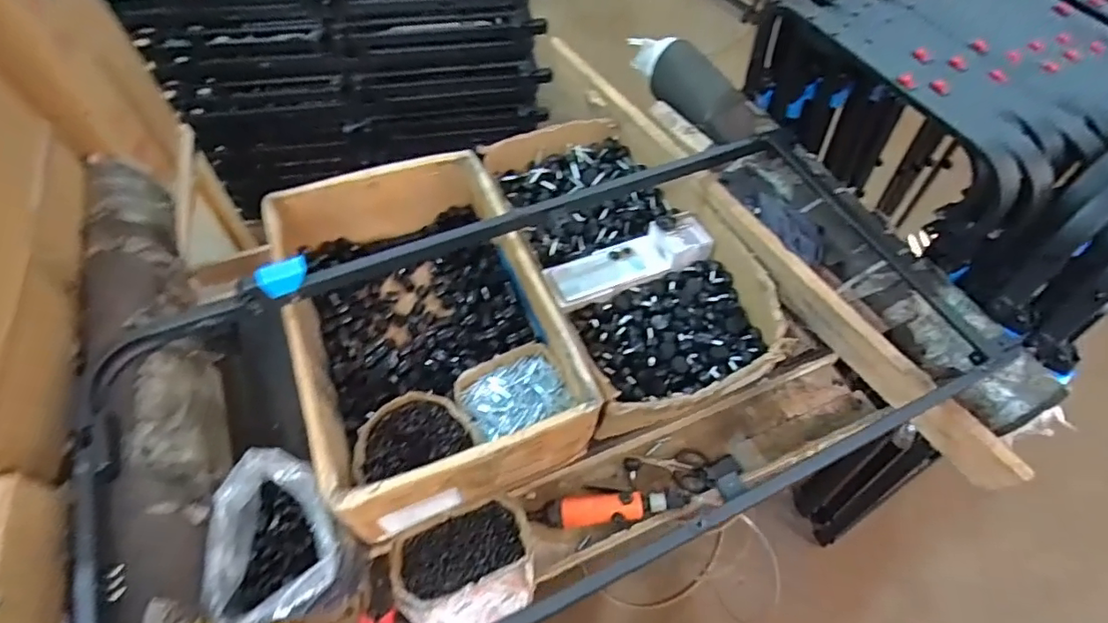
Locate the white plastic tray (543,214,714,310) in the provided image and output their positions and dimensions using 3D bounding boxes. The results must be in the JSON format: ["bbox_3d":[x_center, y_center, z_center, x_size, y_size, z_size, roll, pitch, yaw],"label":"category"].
[{"bbox_3d":[0.131,-0.092,0.930,0.286,0.050,0.095,-19,59,-15],"label":"white plastic tray"}]

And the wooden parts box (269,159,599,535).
[{"bbox_3d":[-0.191,0.014,0.828,0.342,0.166,0.527,-19,60,-15],"label":"wooden parts box"}]

